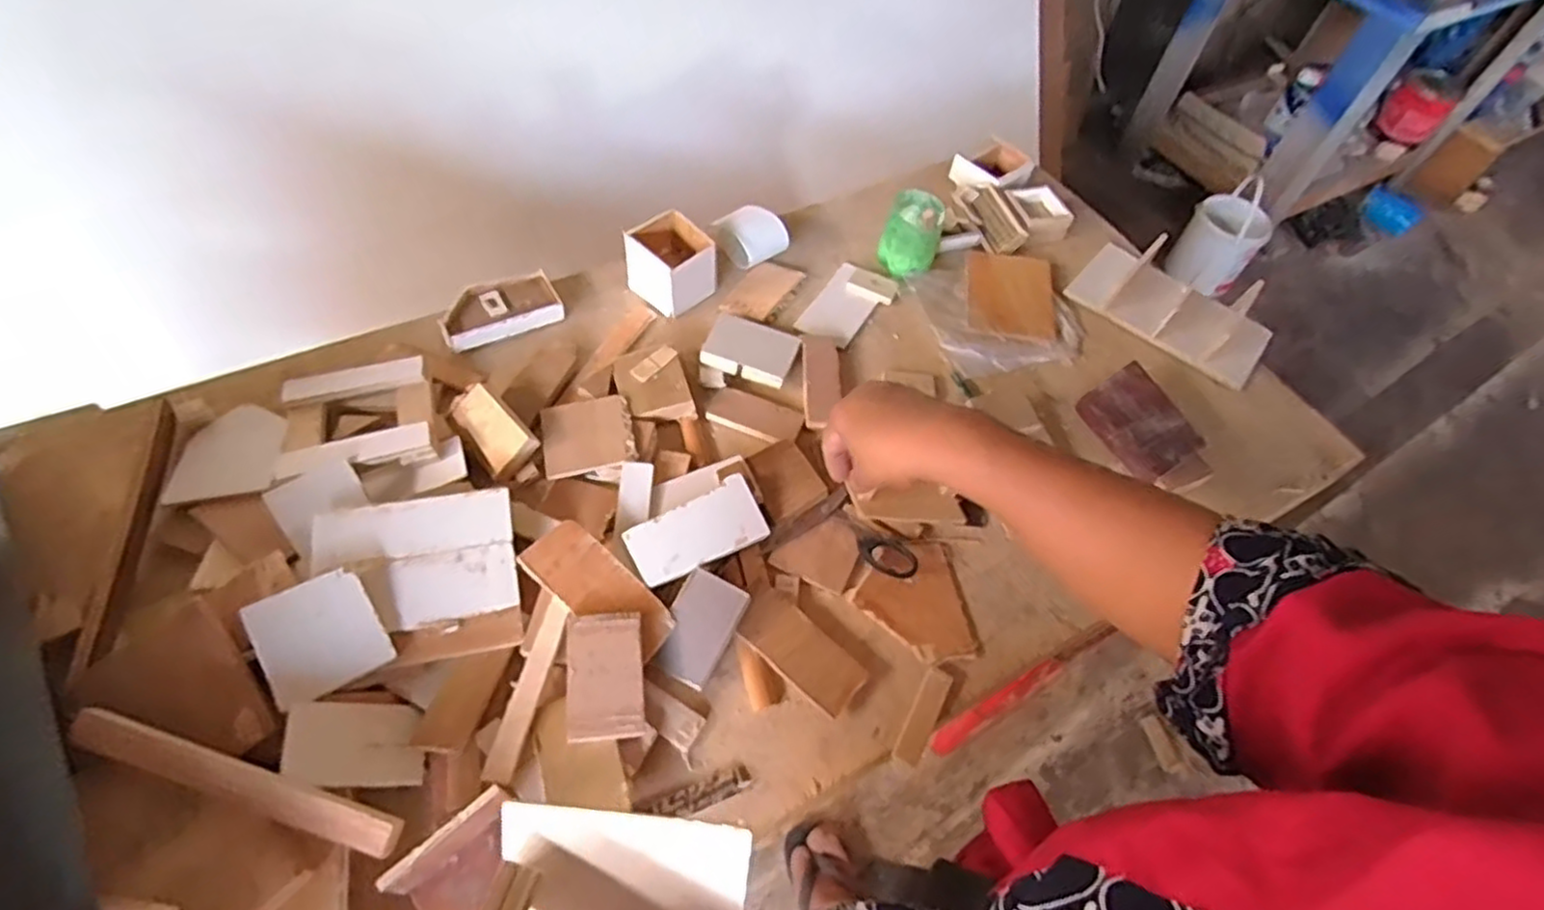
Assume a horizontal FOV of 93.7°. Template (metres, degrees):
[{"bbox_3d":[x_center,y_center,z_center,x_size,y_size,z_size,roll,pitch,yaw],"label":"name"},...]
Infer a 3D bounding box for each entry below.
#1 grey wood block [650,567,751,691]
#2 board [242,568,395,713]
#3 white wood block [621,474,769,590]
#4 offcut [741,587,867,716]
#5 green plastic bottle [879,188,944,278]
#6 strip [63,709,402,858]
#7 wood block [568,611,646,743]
[{"bbox_3d":[-0.052,0.123,0.519,0.047,0.008,0.075,24,71,13],"label":"grey wood block"},{"bbox_3d":[-0.294,0.116,0.470,0.068,0.006,0.075,-28,72,-26],"label":"board"},{"bbox_3d":[-0.056,0.056,0.549,0.104,0.011,0.050,-26,62,-21],"label":"white wood block"},{"bbox_3d":[0.022,0.143,0.533,0.096,0.010,0.046,38,61,19],"label":"offcut"},{"bbox_3d":[0.149,-0.238,0.767,0.059,0.070,0.069,19,56,8],"label":"green plastic bottle"},{"bbox_3d":[-0.300,0.184,0.406,0.196,0.016,0.022,16,56,6],"label":"strip"},{"bbox_3d":[-0.111,0.146,0.483,0.048,0.015,0.082,-5,57,-8],"label":"wood block"}]

